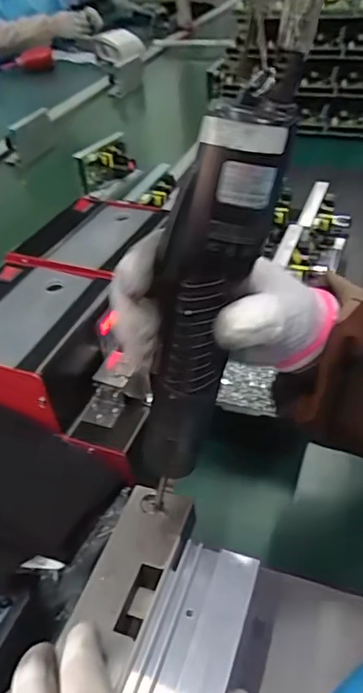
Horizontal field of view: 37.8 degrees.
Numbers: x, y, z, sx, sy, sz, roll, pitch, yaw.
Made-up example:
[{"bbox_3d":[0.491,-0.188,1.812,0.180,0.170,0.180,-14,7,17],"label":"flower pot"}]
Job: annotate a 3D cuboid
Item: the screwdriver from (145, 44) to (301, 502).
[{"bbox_3d":[0.007,-0.017,0.254,0.030,0.207,0.033,-8,36,-33],"label":"screwdriver"}]

